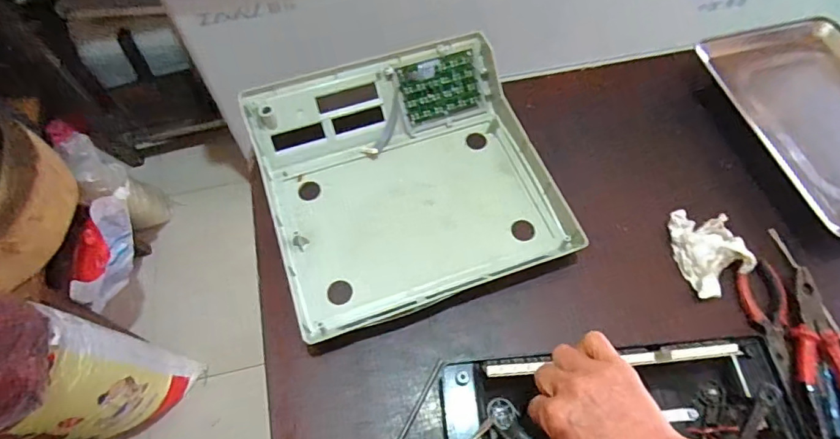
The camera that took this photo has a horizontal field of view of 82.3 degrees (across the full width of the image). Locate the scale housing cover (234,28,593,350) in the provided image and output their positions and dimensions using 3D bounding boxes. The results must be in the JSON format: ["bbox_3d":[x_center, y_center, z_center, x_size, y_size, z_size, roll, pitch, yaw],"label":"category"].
[{"bbox_3d":[-0.018,-0.056,0.610,0.340,0.079,0.326,-18,64,-10],"label":"scale housing cover"}]

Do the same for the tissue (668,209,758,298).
[{"bbox_3d":[0.355,0.043,0.576,0.083,0.030,0.103,0,62,-1],"label":"tissue"}]

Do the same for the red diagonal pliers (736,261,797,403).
[{"bbox_3d":[0.400,0.120,0.546,0.044,0.012,0.151,2,62,0],"label":"red diagonal pliers"}]

